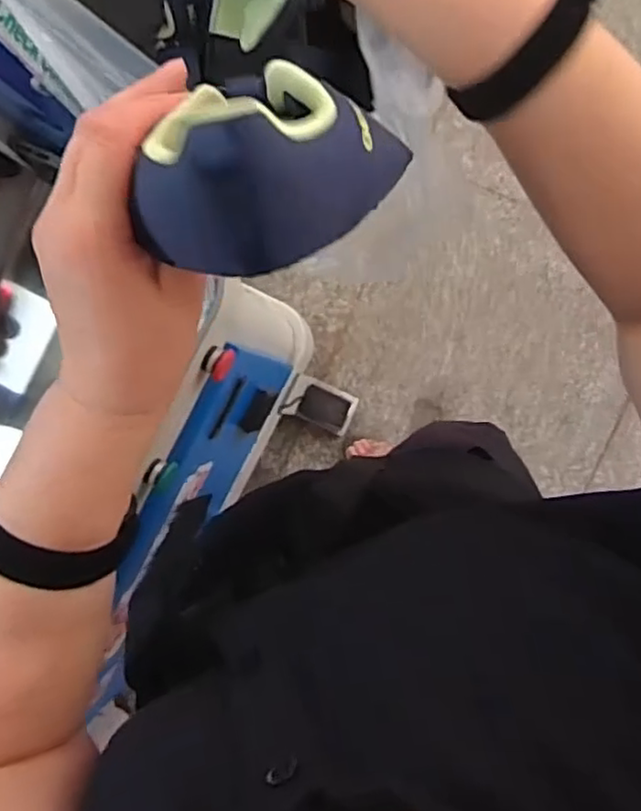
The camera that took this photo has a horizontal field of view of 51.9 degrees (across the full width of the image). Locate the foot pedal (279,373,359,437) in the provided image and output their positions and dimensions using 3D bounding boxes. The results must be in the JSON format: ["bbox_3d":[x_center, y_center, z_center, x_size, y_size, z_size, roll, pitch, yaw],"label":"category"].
[{"bbox_3d":[0.001,0.001,1.401,0.137,0.047,0.099,23,93,6],"label":"foot pedal"}]

